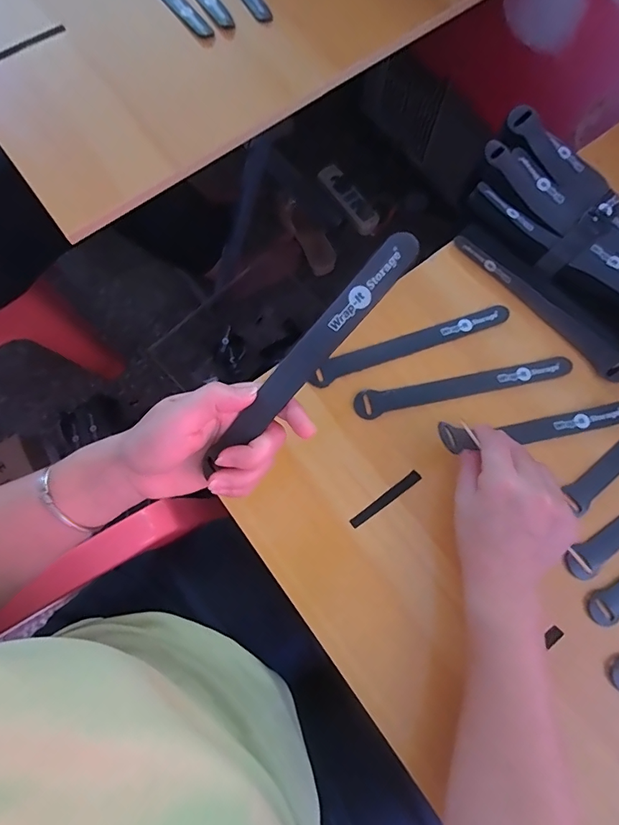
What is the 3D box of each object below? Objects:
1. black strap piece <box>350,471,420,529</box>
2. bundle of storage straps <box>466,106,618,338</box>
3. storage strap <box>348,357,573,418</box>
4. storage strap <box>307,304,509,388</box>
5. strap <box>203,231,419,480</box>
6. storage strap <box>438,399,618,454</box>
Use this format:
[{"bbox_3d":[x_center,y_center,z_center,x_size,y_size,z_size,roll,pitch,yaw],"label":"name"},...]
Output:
[{"bbox_3d":[0.066,0.075,0.378,0.071,0.004,0.010,-37,77,-7],"label":"black strap piece"},{"bbox_3d":[0.250,-0.177,0.413,0.118,0.045,0.216,-41,79,-9],"label":"bundle of storage straps"},{"bbox_3d":[0.138,-0.023,0.393,0.193,0.004,0.025,-11,75,-2],"label":"storage strap"},{"bbox_3d":[0.093,-0.062,0.405,0.193,0.004,0.021,-20,84,-6],"label":"storage strap"},{"bbox_3d":[-0.001,-0.033,0.268,0.019,0.006,0.178,42,101,-2],"label":"strap"},{"bbox_3d":[0.190,0.012,0.376,0.182,0.040,0.023,-6,75,-18],"label":"storage strap"}]

